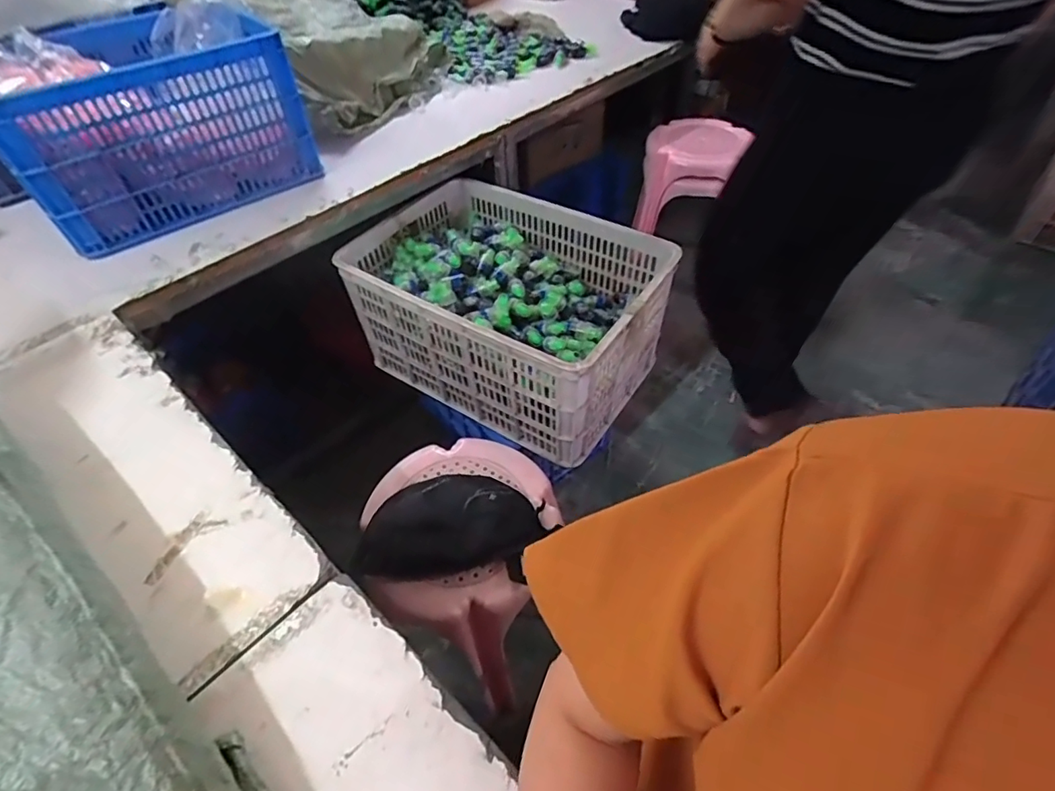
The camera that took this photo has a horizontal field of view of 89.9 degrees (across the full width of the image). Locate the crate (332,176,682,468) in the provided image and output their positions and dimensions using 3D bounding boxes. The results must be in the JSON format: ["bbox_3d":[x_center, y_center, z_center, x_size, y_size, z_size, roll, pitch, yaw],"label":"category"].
[{"bbox_3d":[-0.049,-0.206,1.234,0.660,0.321,0.473,27,55,25],"label":"crate"}]

